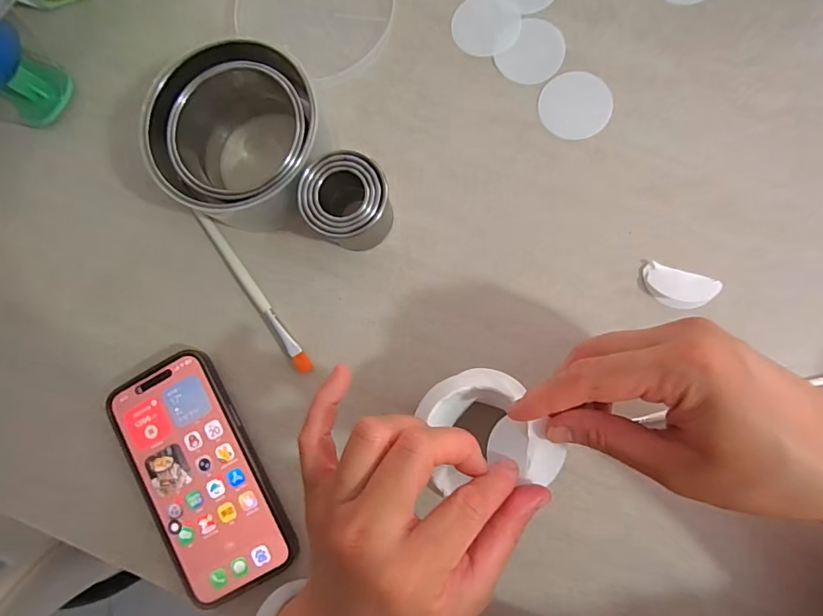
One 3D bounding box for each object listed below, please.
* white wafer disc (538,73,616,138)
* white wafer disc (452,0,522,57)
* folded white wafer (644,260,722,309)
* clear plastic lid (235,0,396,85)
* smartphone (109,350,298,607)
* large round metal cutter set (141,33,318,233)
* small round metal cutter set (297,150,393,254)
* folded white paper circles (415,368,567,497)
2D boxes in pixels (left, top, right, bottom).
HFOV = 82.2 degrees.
[{"bbox_3d":[0.114,-0.142,0.328,0.047,0.004,0.047,-1,83,6],"label":"white wafer disc"},{"bbox_3d":[0.054,-0.207,0.341,0.047,0.004,0.048,2,84,6],"label":"white wafer disc"},{"bbox_3d":[0.174,-0.013,0.307,0.046,0.004,0.024,19,86,8],"label":"folded white wafer"},{"bbox_3d":[-0.070,-0.234,0.356,0.120,0.010,0.107,31,88,9],"label":"clear plastic lid"},{"bbox_3d":[-0.142,0.113,0.322,0.075,0.015,0.161,-30,81,2],"label":"smartphone"},{"bbox_3d":[-0.113,-0.113,0.319,0.109,0.062,0.103,-1,83,6],"label":"large round metal cutter set"},{"bbox_3d":[-0.040,-0.068,0.311,0.054,0.057,0.049,-26,81,3],"label":"small round metal cutter set"},{"bbox_3d":[0.042,0.069,0.265,0.070,0.023,0.068,-1,83,6],"label":"folded white paper circles"}]

